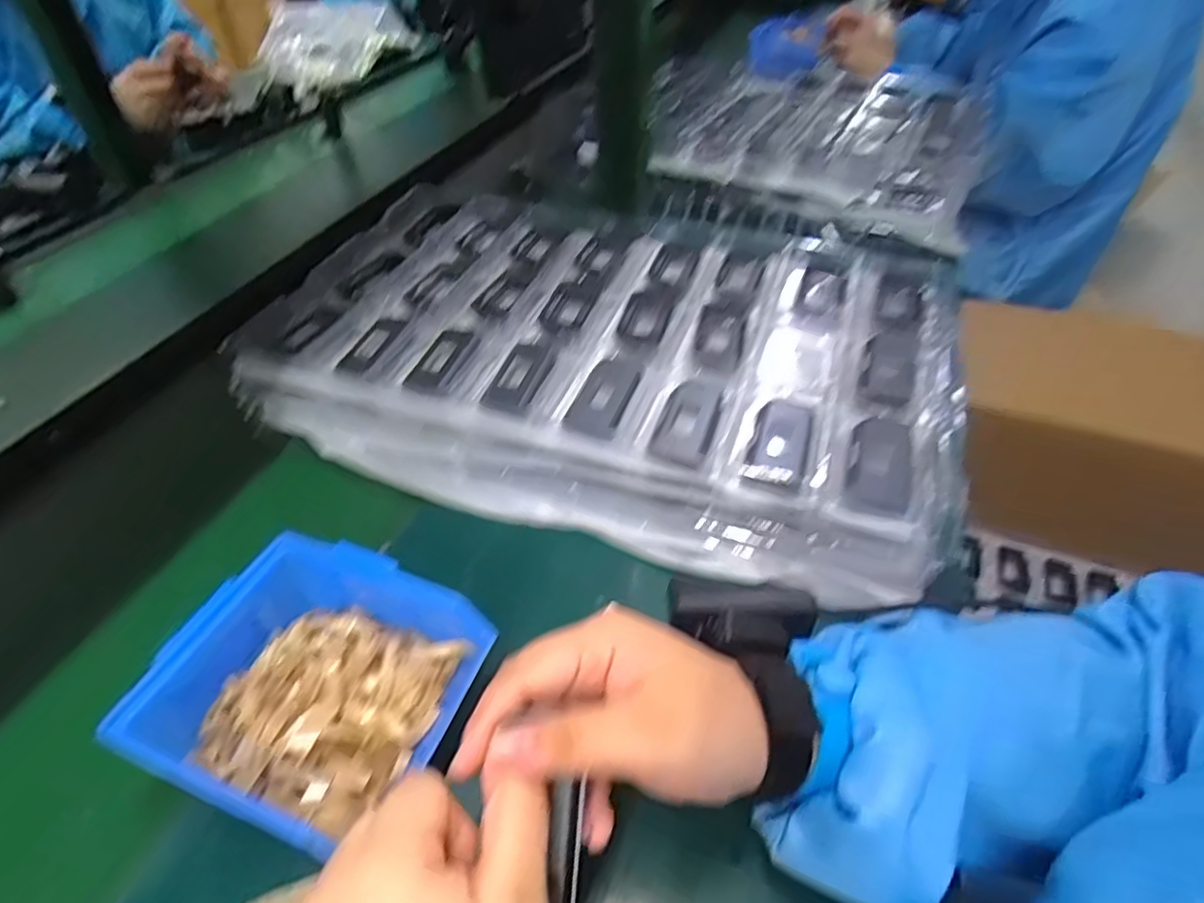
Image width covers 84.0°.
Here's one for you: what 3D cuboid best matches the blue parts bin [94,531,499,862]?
[{"bbox_3d":[-0.144,0.119,0.334,0.134,0.064,0.123,14,45,17],"label":"blue parts bin"}]

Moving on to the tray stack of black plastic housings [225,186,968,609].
[{"bbox_3d":[0.006,-0.080,0.536,0.502,0.072,0.313,14,45,17],"label":"tray stack of black plastic housings"}]

